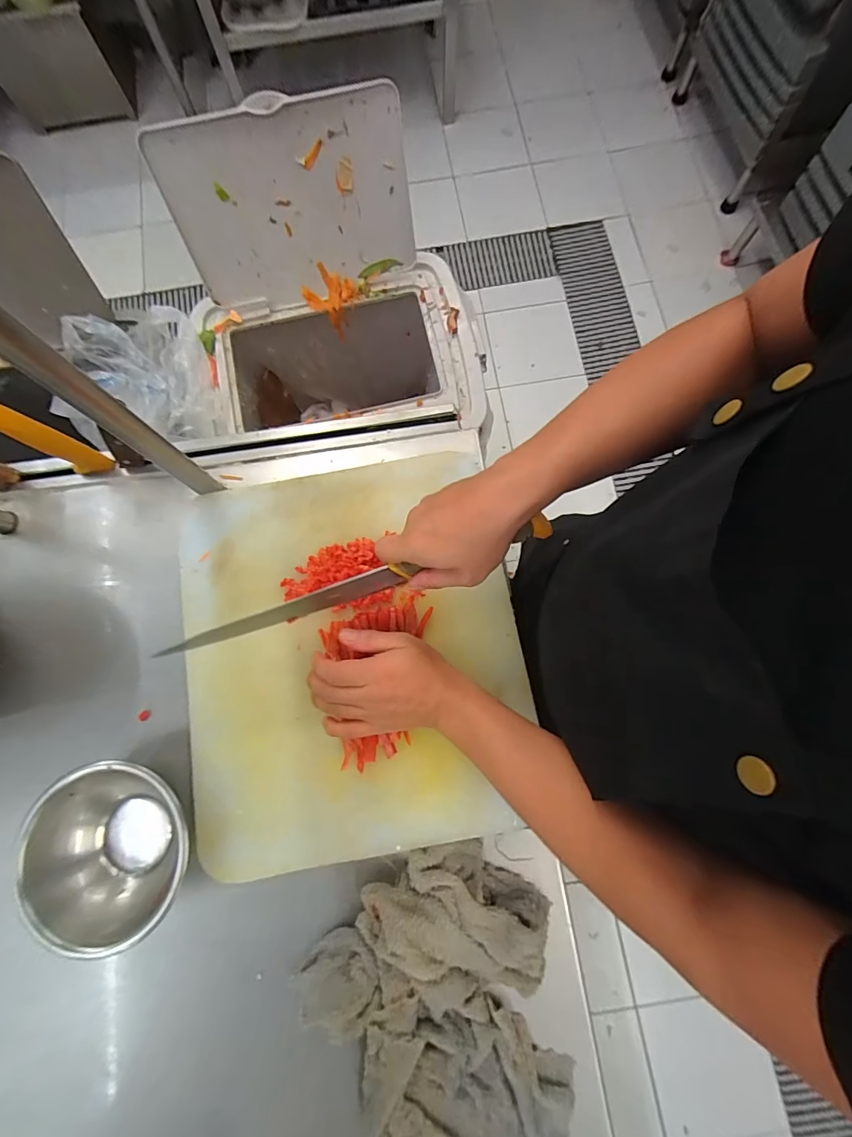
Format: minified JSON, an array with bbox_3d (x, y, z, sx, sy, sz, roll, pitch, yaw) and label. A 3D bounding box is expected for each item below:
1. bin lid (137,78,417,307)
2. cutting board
[{"bbox_3d":[-0.196,-0.544,0.654,0.343,0.226,0.016,-15,58,0],"label":"bin lid"},{"bbox_3d":[-0.081,0.079,0.453,0.344,0.037,0.391,-8,78,0],"label":"cutting board"}]

